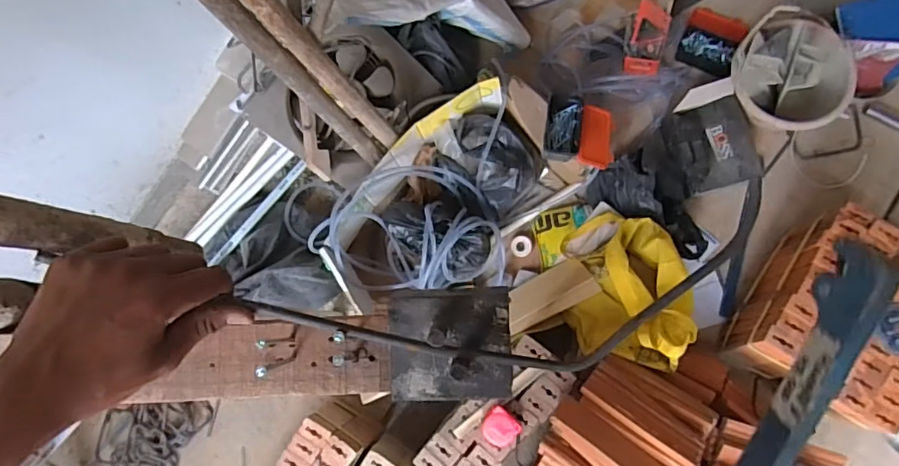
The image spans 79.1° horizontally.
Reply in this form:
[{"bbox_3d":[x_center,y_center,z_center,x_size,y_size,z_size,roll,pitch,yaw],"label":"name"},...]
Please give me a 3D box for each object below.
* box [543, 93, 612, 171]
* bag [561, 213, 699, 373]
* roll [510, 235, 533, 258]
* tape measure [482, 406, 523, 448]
[{"bbox_3d":[0.295,-0.231,1.233,0.153,0.050,0.157,6,82,5],"label":"box"},{"bbox_3d":[0.388,0.117,1.209,0.257,0.184,0.330,7,82,5],"label":"bag"},{"bbox_3d":[0.181,0.035,1.367,0.053,0.016,0.053,-1,82,5],"label":"roll"},{"bbox_3d":[0.099,0.384,1.075,0.067,0.046,0.067,39,87,9],"label":"tape measure"}]

